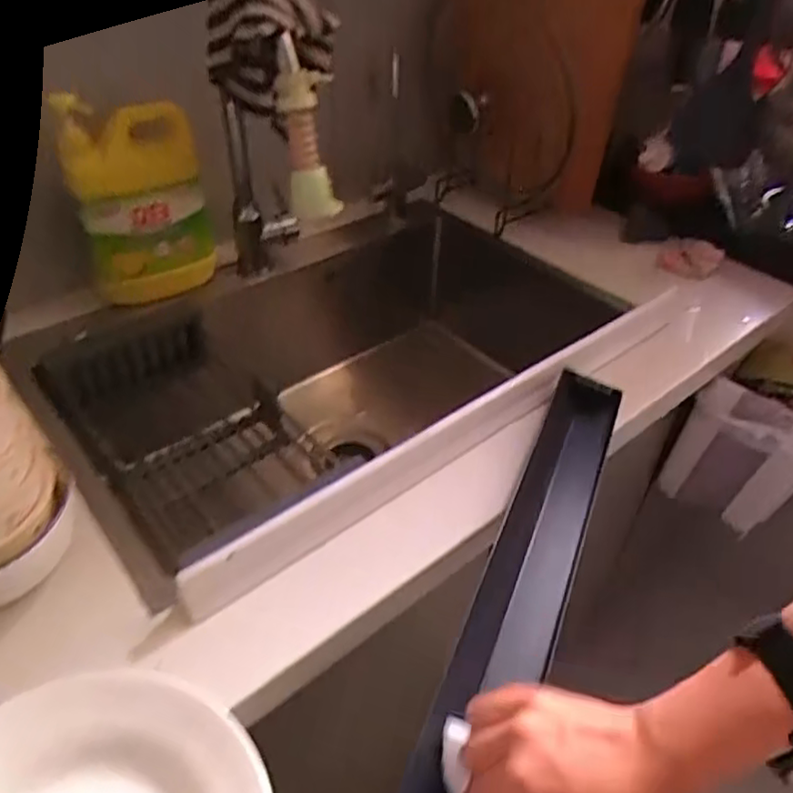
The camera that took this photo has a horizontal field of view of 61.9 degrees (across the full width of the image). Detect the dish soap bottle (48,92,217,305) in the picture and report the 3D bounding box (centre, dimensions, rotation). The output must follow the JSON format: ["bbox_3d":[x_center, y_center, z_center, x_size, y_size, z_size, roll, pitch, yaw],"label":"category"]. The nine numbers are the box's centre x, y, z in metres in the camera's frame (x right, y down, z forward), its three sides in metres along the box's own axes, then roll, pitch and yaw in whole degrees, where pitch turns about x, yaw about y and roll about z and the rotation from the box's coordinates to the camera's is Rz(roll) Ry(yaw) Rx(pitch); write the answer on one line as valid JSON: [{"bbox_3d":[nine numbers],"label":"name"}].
[{"bbox_3d":[-0.301,-0.227,0.786,0.141,0.215,0.069,-11,41,-15],"label":"dish soap bottle"}]

